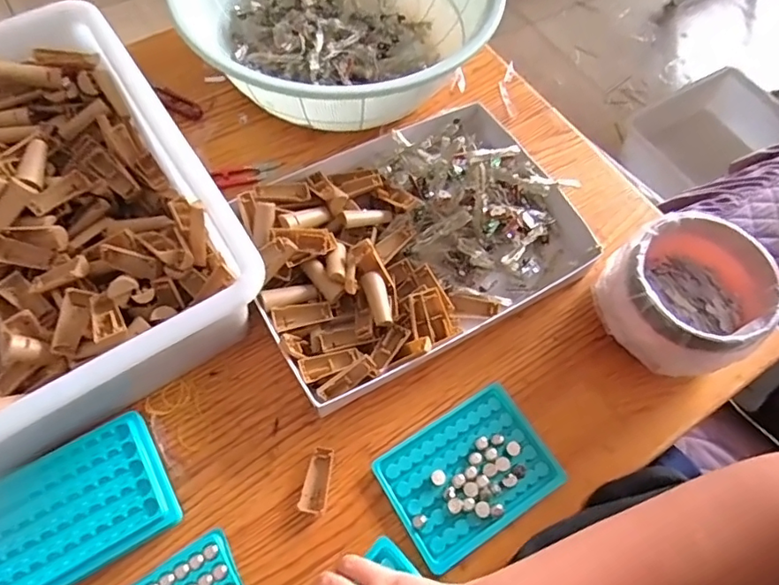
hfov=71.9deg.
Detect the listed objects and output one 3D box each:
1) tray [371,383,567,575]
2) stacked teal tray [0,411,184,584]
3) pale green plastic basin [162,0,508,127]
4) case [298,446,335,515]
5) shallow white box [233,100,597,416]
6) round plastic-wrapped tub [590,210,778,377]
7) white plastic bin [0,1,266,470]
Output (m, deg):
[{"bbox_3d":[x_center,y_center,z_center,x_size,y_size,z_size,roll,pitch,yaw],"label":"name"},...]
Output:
[{"bbox_3d":[0.064,0.144,0.431,0.129,0.009,0.095,-29,68,-16],"label":"tray"},{"bbox_3d":[-0.232,0.162,0.399,0.128,0.025,0.093,-29,68,-16],"label":"stacked teal tray"},{"bbox_3d":[-0.044,-0.308,0.584,0.276,0.101,0.292,1,63,-3],"label":"pale green plastic basin"},{"bbox_3d":[-0.056,0.149,0.426,0.020,0.011,0.051,10,63,2],"label":"case"},{"bbox_3d":[0.019,-0.053,0.499,0.299,0.062,0.219,-26,68,-15],"label":"shallow white box"},{"bbox_3d":[0.249,0.006,0.468,0.125,0.088,0.125,1,63,-3],"label":"round plastic-wrapped tub"},{"bbox_3d":[-0.305,-0.059,0.440,0.285,0.085,0.359,-30,69,-17],"label":"white plastic bin"}]

